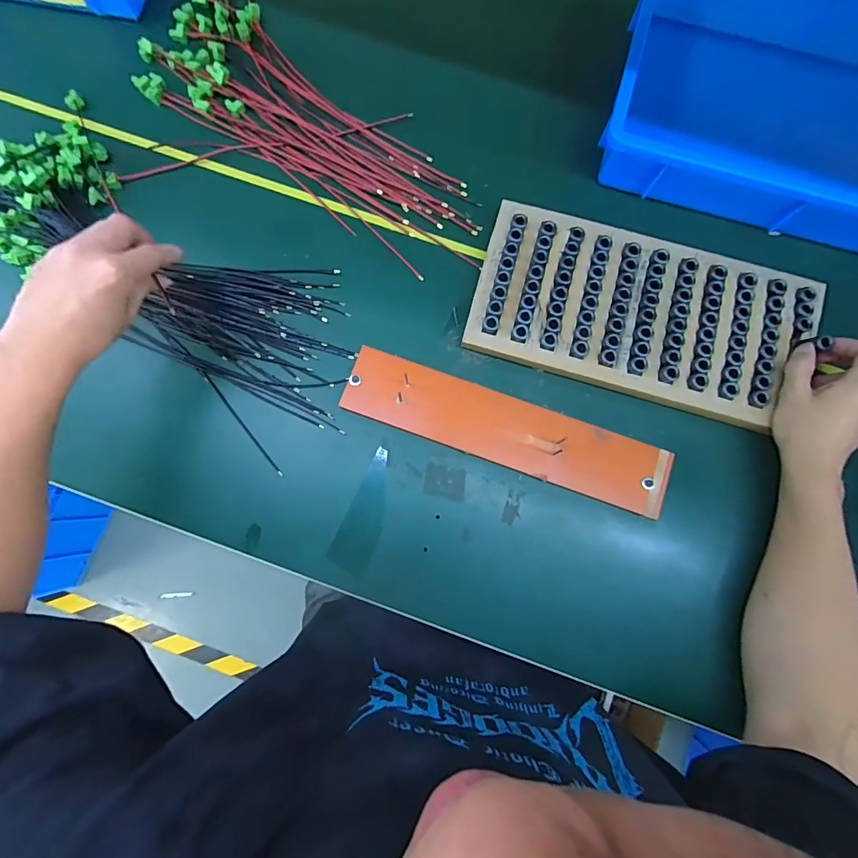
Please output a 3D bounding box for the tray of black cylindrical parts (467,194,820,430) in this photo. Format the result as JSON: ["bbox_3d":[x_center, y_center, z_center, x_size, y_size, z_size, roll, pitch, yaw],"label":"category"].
[{"bbox_3d":[0.216,-0.123,0.443,0.324,0.022,0.165,17,81,2],"label":"tray of black cylindrical parts"}]

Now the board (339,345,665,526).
[{"bbox_3d":[0.080,0.001,0.453,0.342,0.018,0.070,20,82,2],"label":"board"}]

